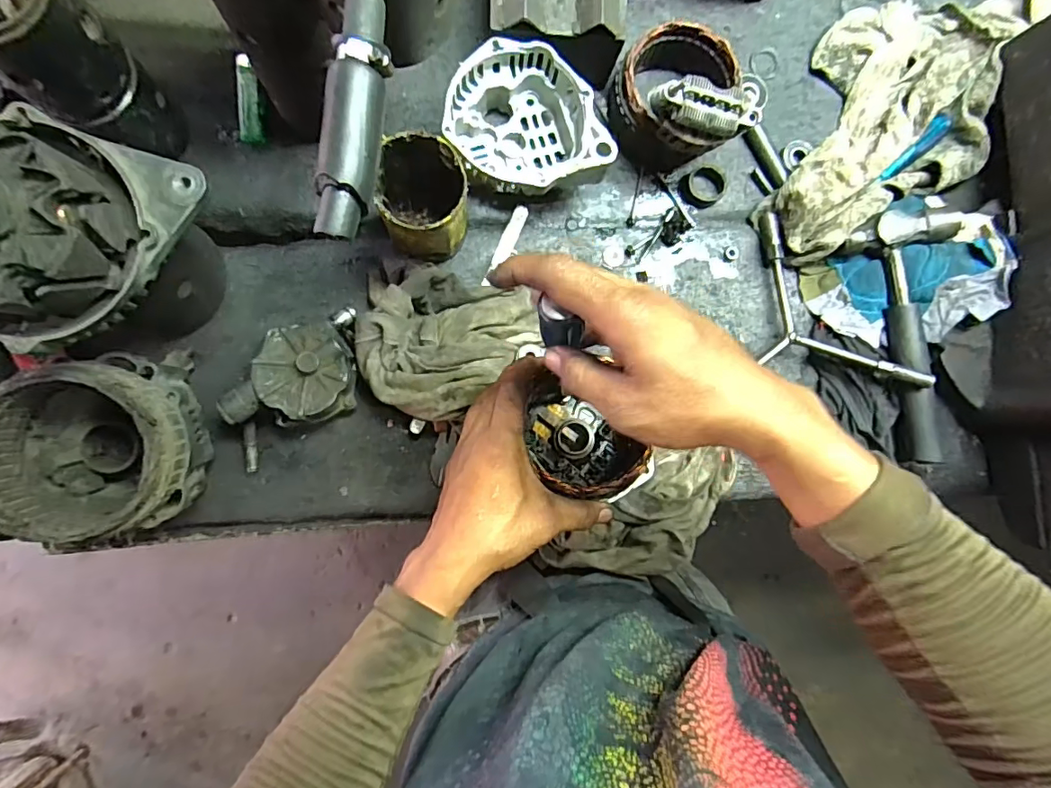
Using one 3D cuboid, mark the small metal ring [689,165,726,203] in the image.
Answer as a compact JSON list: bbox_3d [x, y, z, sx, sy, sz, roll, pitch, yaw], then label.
[{"bbox_3d":[0.181,-0.209,0.517,0.036,0.020,0.037,0,87,-5],"label":"small metal ring"}]

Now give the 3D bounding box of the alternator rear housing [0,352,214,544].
[{"bbox_3d":[-0.334,0.044,0.411,0.125,0.113,0.132,0,87,-5],"label":"alternator rear housing"}]

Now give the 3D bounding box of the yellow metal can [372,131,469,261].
[{"bbox_3d":[-0.088,-0.159,0.440,0.074,0.116,0.067,-1,87,-5],"label":"yellow metal can"}]

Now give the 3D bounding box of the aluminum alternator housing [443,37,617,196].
[{"bbox_3d":[-0.006,-0.238,0.474,0.129,0.078,0.135,-19,89,-6],"label":"aluminum alternator housing"}]

